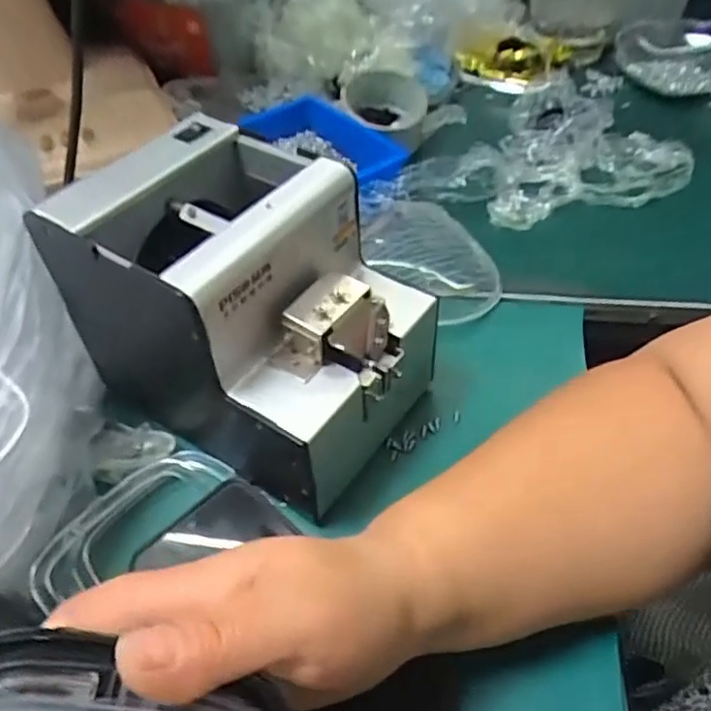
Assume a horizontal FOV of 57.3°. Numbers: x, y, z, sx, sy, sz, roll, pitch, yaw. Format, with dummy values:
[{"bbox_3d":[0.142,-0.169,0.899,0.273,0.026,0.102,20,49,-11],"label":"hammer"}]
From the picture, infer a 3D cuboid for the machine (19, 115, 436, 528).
[{"bbox_3d":[-0.060,-0.028,0.381,0.184,0.140,0.128,25,55,23],"label":"machine"}]

